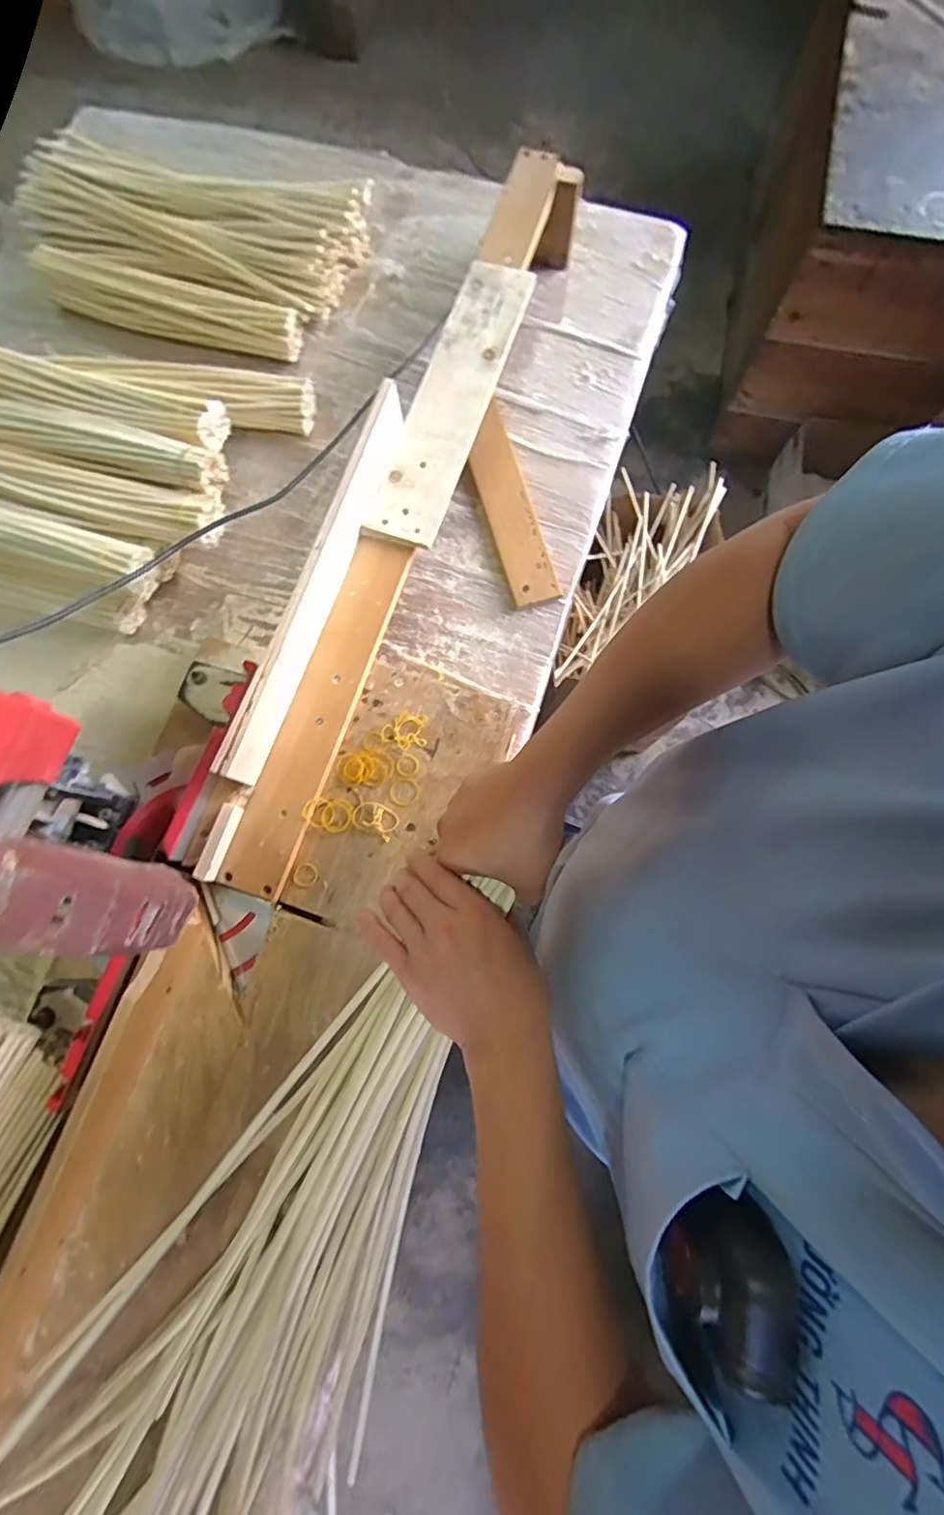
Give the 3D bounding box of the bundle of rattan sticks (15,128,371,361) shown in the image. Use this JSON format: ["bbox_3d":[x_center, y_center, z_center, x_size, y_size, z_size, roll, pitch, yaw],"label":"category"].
[{"bbox_3d":[-0.418,-0.726,0.804,0.491,0.078,0.248,15,78,5],"label":"bundle of rattan sticks"}]

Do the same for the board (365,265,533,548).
[{"bbox_3d":[-0.020,-0.400,0.625,0.081,0.012,0.366,18,79,5],"label":"board"}]

